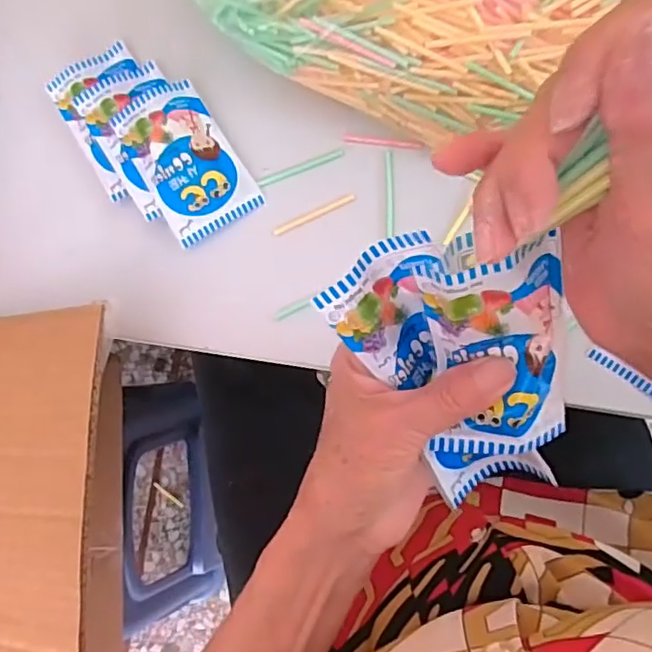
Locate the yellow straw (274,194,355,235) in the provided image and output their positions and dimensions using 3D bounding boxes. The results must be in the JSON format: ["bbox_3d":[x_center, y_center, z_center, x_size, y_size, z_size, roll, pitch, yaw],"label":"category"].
[{"bbox_3d":[-0.008,-0.077,0.412,0.059,0.004,0.006,-25,80,-1],"label":"yellow straw"}]

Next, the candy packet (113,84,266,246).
[{"bbox_3d":[-0.095,-0.114,0.416,0.062,0.019,0.099,-31,80,-2],"label":"candy packet"}]

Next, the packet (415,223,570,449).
[{"bbox_3d":[0.070,0.012,0.247,0.056,0.019,0.095,-10,123,3],"label":"packet"}]

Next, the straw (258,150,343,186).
[{"bbox_3d":[-0.017,-0.110,0.421,0.062,0.004,0.006,-20,80,0],"label":"straw"}]

